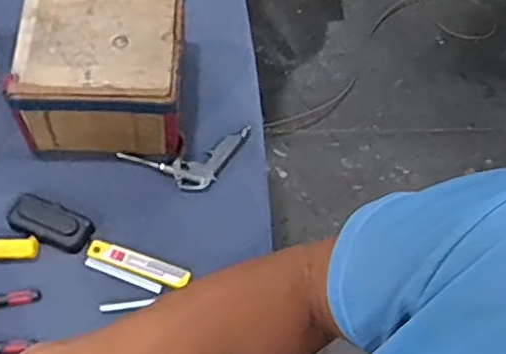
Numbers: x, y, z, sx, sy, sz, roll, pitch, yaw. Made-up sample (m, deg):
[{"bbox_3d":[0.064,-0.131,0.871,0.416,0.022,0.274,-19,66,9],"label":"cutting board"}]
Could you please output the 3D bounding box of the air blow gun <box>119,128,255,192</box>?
[{"bbox_3d":[-0.084,-0.021,0.870,0.184,0.016,0.078,-16,61,-14],"label":"air blow gun"}]

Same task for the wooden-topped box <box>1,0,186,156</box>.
[{"bbox_3d":[-0.207,-0.155,0.867,0.210,0.122,0.218,1,59,-4],"label":"wooden-topped box"}]

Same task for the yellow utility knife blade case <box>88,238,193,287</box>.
[{"bbox_3d":[-0.146,0.109,0.788,0.135,0.007,0.028,17,59,6],"label":"yellow utility knife blade case"}]

